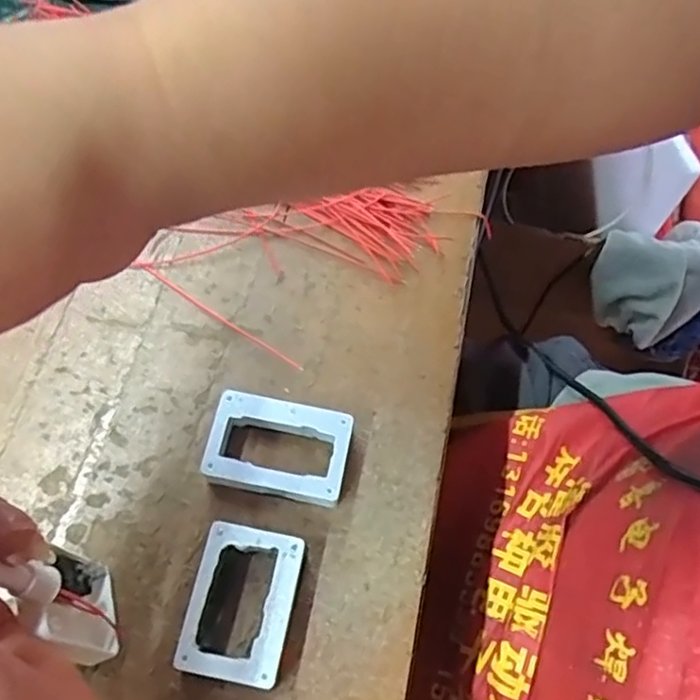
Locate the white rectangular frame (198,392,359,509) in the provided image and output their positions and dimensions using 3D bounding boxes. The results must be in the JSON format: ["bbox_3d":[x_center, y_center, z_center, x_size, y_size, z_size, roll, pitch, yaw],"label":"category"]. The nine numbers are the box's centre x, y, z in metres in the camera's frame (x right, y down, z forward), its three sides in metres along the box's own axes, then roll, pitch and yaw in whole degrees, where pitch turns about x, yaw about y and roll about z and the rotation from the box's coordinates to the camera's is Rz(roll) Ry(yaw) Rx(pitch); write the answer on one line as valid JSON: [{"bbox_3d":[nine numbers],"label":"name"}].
[{"bbox_3d":[-0.032,0.045,0.294,0.061,0.017,0.041,12,65,2],"label":"white rectangular frame"}]

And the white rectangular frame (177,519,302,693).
[{"bbox_3d":[-0.043,0.102,0.267,0.040,0.016,0.057,12,65,2],"label":"white rectangular frame"}]

